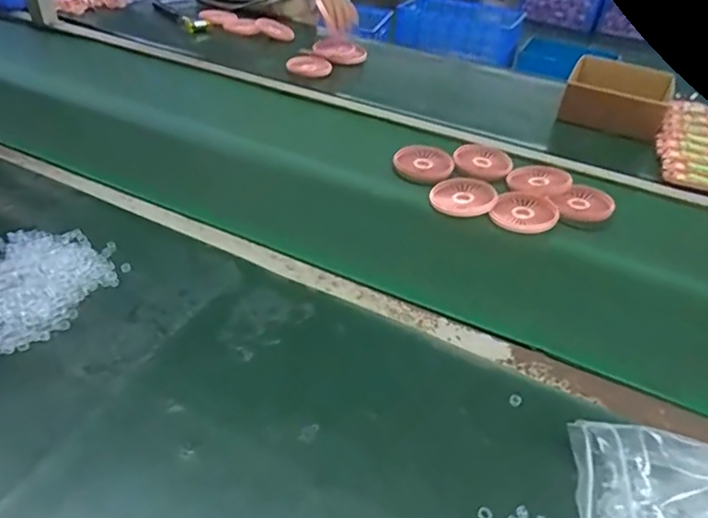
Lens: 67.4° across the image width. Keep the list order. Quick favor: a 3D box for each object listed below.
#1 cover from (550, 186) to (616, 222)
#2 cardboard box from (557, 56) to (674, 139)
[{"bbox_3d":[0.311,-0.076,0.719,0.070,0.018,0.065,4,39,-3],"label":"cover"},{"bbox_3d":[0.494,-0.306,1.006,0.178,0.070,0.201,24,43,20],"label":"cardboard box"}]

